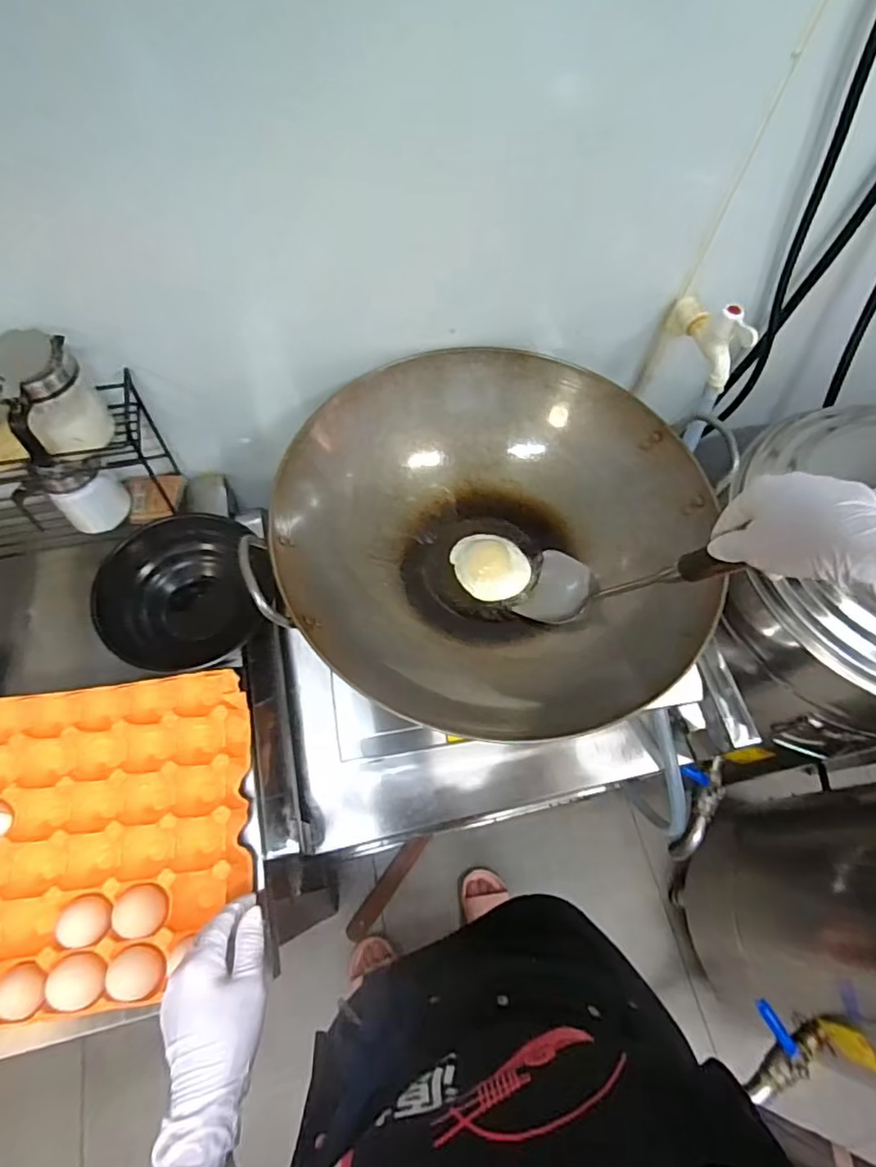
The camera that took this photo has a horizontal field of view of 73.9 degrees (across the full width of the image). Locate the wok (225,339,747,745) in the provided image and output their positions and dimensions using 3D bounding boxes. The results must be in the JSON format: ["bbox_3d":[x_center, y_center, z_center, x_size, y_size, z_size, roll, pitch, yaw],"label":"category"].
[{"bbox_3d":[0.055,-0.059,0.660,0.418,0.138,0.409,21,66,7],"label":"wok"}]

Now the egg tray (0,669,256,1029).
[{"bbox_3d":[-0.334,0.247,0.578,0.280,0.048,0.288,-6,65,-6],"label":"egg tray"}]

